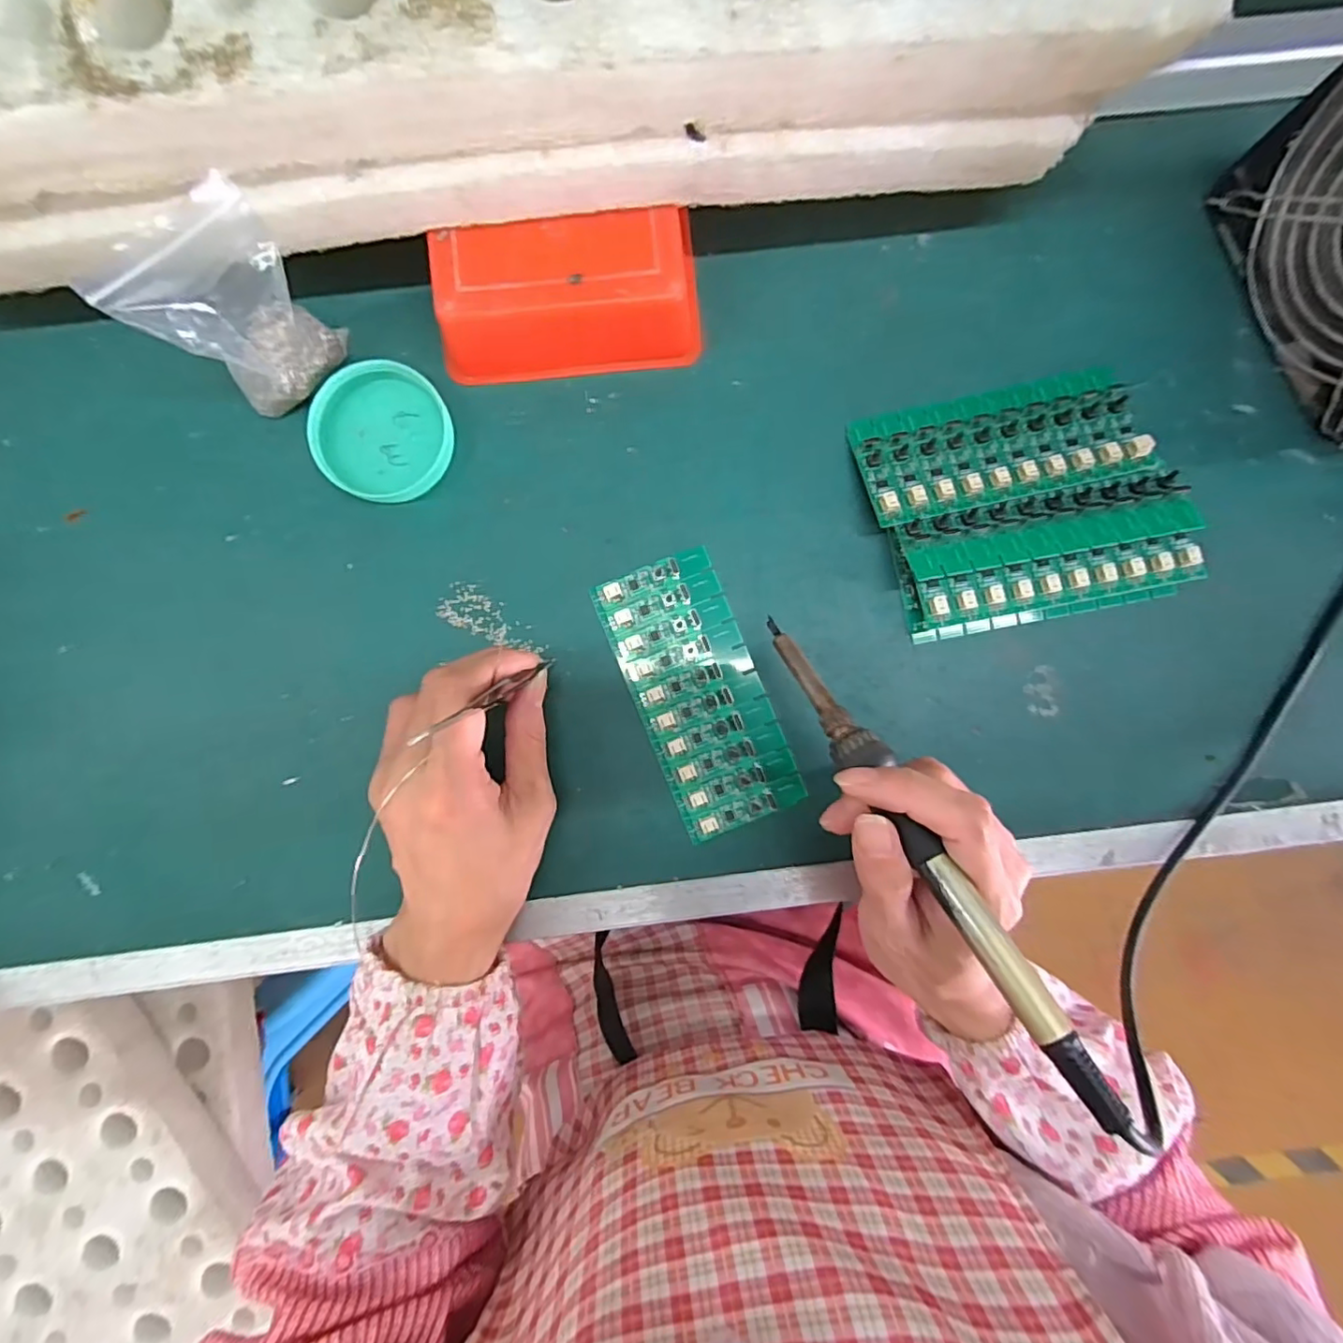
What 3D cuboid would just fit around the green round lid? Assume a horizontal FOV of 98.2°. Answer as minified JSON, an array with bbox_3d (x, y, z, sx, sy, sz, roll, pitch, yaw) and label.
[{"bbox_3d":[-0.145,-0.121,0.292,0.064,0.010,0.066,0,89,-1],"label":"green round lid"}]

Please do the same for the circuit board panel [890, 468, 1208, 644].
[{"bbox_3d":[0.184,-0.056,0.286,0.140,0.024,0.060,-12,90,-1],"label":"circuit board panel"}]

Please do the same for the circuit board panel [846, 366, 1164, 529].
[{"bbox_3d":[0.164,-0.114,0.291,0.138,0.007,0.061,-13,75,0],"label":"circuit board panel"}]

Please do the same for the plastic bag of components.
[{"bbox_3d":[-0.187,-0.155,0.255,0.068,0.080,0.038,-41,90,-1],"label":"plastic bag of components"}]

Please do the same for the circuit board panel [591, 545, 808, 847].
[{"bbox_3d":[0.014,0.011,0.295,0.063,0.005,0.138,-22,89,-3],"label":"circuit board panel"}]

